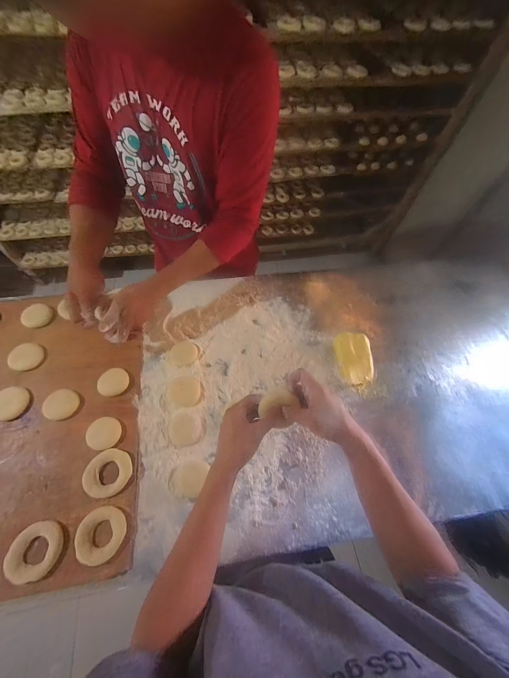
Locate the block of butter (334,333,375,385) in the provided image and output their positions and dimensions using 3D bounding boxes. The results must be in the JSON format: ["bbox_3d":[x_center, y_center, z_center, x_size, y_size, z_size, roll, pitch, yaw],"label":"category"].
[{"bbox_3d":[0.239,0.045,0.619,0.090,0.035,0.126,-5,62,-6],"label":"block of butter"}]

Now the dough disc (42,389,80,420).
[{"bbox_3d":[-0.406,0.136,0.536,0.070,0.007,0.061,23,64,10],"label":"dough disc"}]

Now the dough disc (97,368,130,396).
[{"bbox_3d":[-0.318,0.097,0.577,0.061,0.012,0.063,1,63,-2],"label":"dough disc"}]

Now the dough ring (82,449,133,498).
[{"bbox_3d":[-0.281,0.258,0.491,0.082,0.019,0.079,1,63,-2],"label":"dough ring"}]

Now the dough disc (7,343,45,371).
[{"bbox_3d":[-0.518,0.038,0.579,0.067,0.011,0.065,1,63,-2],"label":"dough disc"}]

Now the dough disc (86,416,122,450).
[{"bbox_3d":[-0.308,0.193,0.524,0.064,0.011,0.063,1,63,-2],"label":"dough disc"}]

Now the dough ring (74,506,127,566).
[{"bbox_3d":[-0.265,0.338,0.443,0.072,0.022,0.079,1,63,-2],"label":"dough ring"}]

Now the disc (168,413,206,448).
[{"bbox_3d":[-0.142,0.190,0.539,0.074,0.014,0.063,-8,63,-6],"label":"disc"}]

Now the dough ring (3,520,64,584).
[{"bbox_3d":[-0.362,0.349,0.421,0.075,0.013,0.079,1,63,-2],"label":"dough ring"}]

